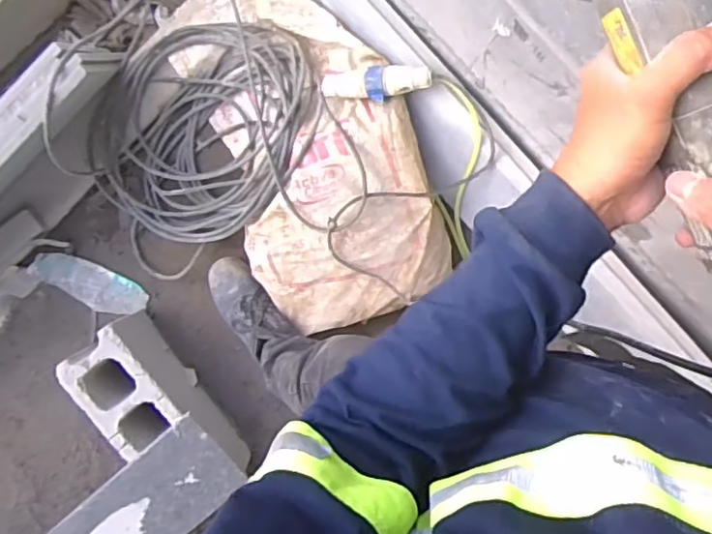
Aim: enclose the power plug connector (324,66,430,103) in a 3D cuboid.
[{"bbox_3d":[0.036,-0.325,1.099,0.205,0.043,0.060,3,113,28],"label":"power plug connector"}]

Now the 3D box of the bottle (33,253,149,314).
[{"bbox_3d":[-0.575,0.039,1.337,0.248,0.061,0.089,23,96,-1],"label":"bottle"}]

